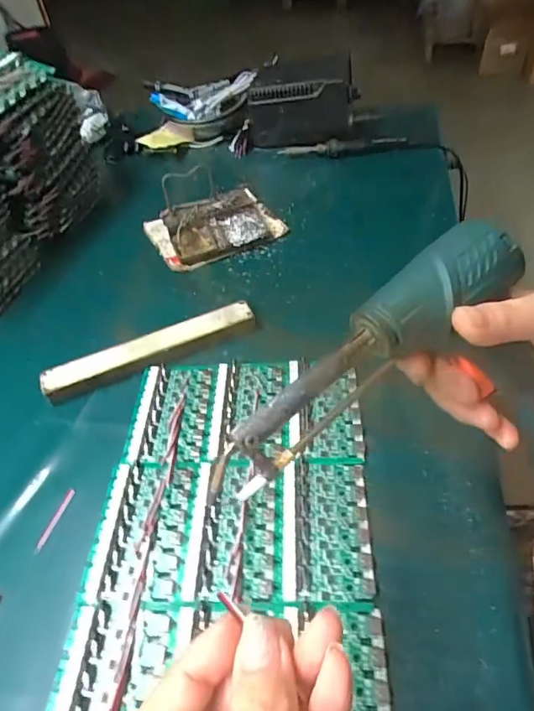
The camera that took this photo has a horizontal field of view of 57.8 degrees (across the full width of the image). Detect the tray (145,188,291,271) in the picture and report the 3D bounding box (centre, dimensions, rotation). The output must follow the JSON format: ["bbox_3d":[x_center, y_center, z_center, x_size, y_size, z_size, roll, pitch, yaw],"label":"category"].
[{"bbox_3d":[-0.064,-0.161,0.591,0.151,0.028,0.112,-20,48,-12],"label":"tray"}]

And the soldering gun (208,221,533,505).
[{"bbox_3d":[0.076,-0.001,0.246,0.194,0.127,0.032,0,6,-15],"label":"soldering gun"}]

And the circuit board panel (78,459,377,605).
[{"bbox_3d":[-0.024,0.117,0.333,0.183,0.006,0.098,-2,47,4],"label":"circuit board panel"}]

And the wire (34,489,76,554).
[{"bbox_3d":[-0.156,0.120,0.356,0.006,0.004,0.049,10,49,15],"label":"wire"}]

